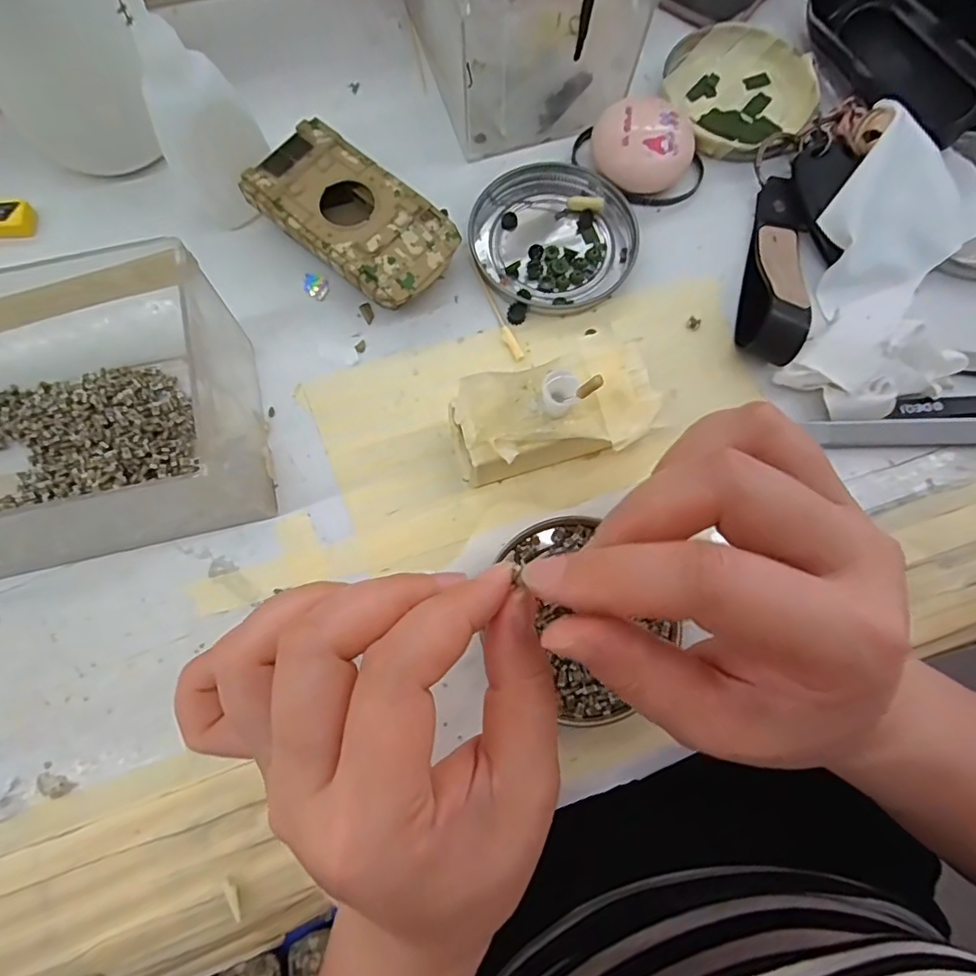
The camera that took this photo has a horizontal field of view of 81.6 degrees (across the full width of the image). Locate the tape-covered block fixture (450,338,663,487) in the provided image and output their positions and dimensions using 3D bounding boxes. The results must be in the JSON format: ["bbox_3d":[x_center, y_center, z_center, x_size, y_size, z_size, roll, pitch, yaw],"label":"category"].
[{"bbox_3d":[0.025,-0.028,0.233,0.084,0.042,0.047,-14,75,-5],"label":"tape-covered block fixture"}]

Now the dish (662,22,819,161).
[{"bbox_3d":[0.132,-0.210,0.298,0.074,0.012,0.078,0,76,-1],"label":"dish"}]

